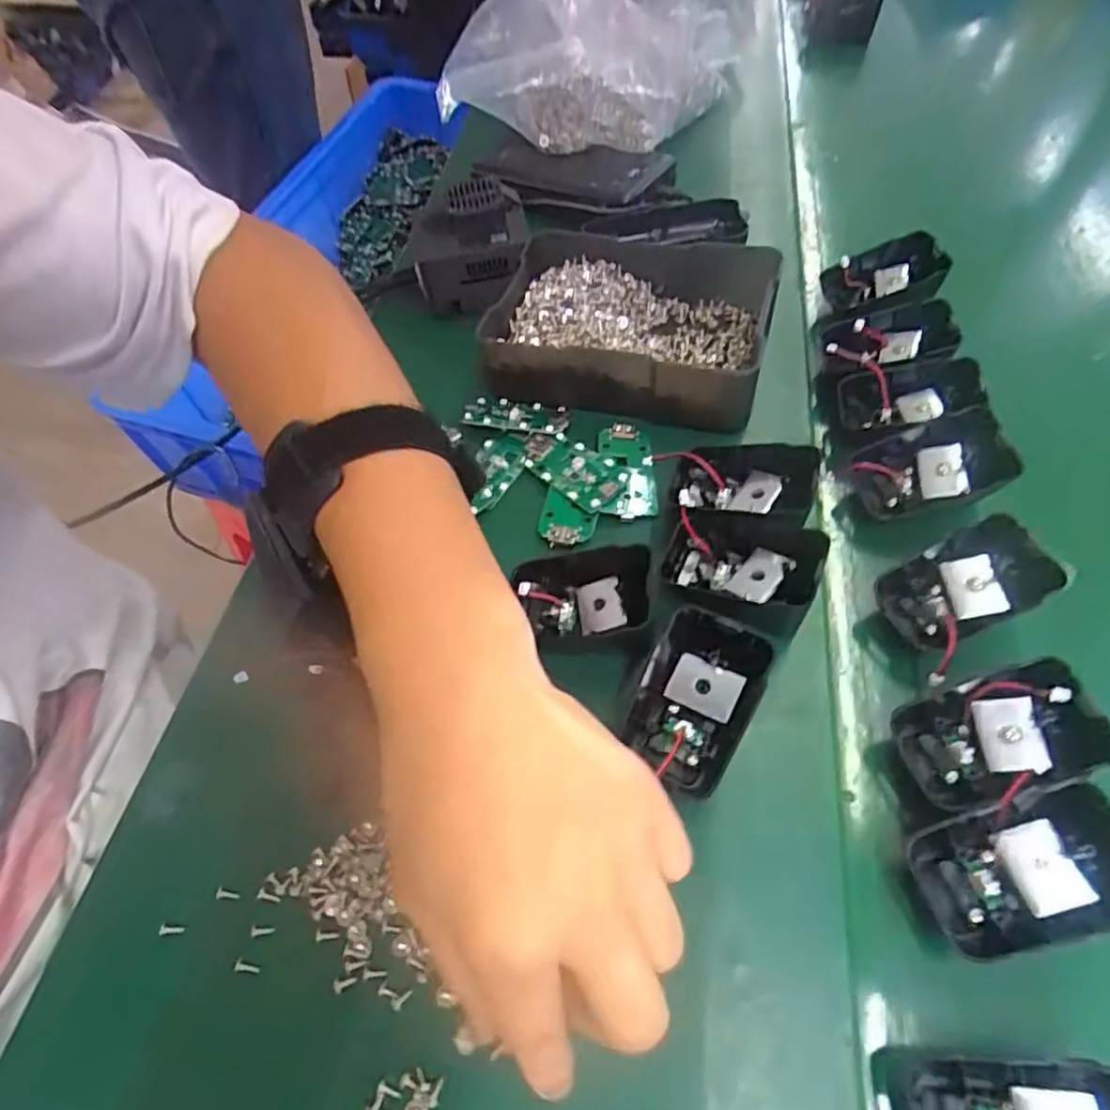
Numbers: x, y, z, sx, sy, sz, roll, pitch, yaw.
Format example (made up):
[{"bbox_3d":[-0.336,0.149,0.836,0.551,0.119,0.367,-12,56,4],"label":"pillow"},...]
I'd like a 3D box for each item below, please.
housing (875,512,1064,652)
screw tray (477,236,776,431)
[{"bbox_3d":[0.181,0.014,0.294,0.064,0.029,0.041,-19,57,-9],"label":"housing"},{"bbox_3d":[0.046,-0.146,0.405,0.160,0.043,0.120,13,58,12],"label":"screw tray"}]

